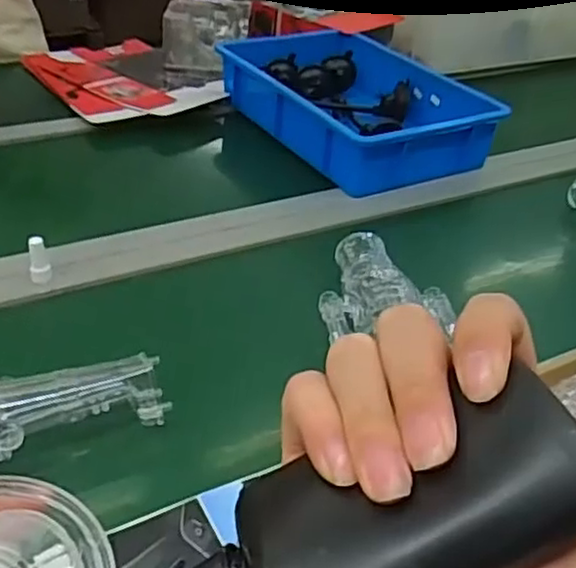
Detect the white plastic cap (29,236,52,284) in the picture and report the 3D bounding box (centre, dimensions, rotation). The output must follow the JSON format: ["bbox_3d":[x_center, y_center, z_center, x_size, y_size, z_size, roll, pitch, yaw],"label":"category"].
[{"bbox_3d":[-0.258,-0.025,0.724,0.021,0.049,0.021,-9,38,-20],"label":"white plastic cap"}]

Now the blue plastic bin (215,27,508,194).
[{"bbox_3d":[0.104,-0.288,1.094,0.287,0.078,0.406,-17,41,-28],"label":"blue plastic bin"}]

